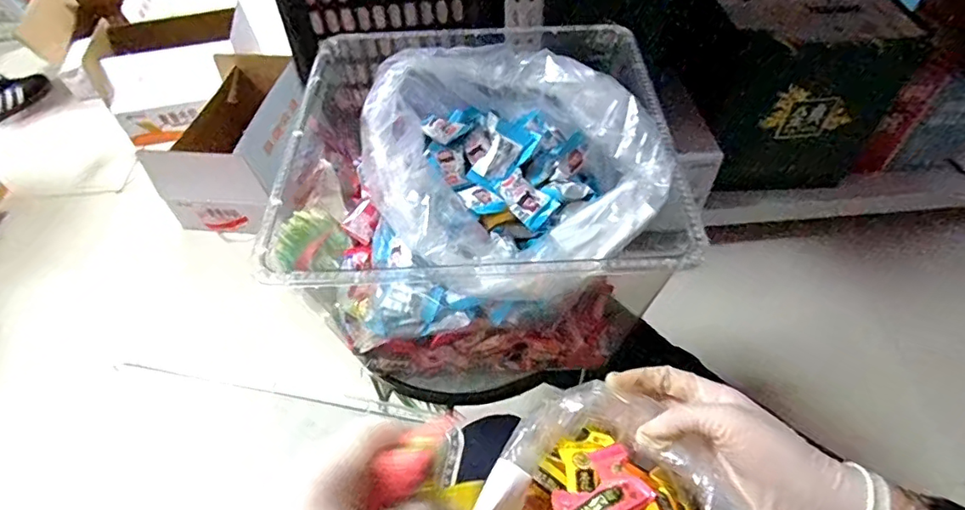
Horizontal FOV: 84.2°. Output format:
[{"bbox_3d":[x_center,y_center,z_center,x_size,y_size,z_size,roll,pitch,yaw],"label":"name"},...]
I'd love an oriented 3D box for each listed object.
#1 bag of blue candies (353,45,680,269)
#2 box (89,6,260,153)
[{"bbox_3d":[0.015,-0.067,0.404,0.210,0.101,0.174,36,61,27],"label":"bag of blue candies"},{"bbox_3d":[-0.738,-0.445,1.309,0.334,0.208,0.229,-11,52,-6],"label":"box"}]

